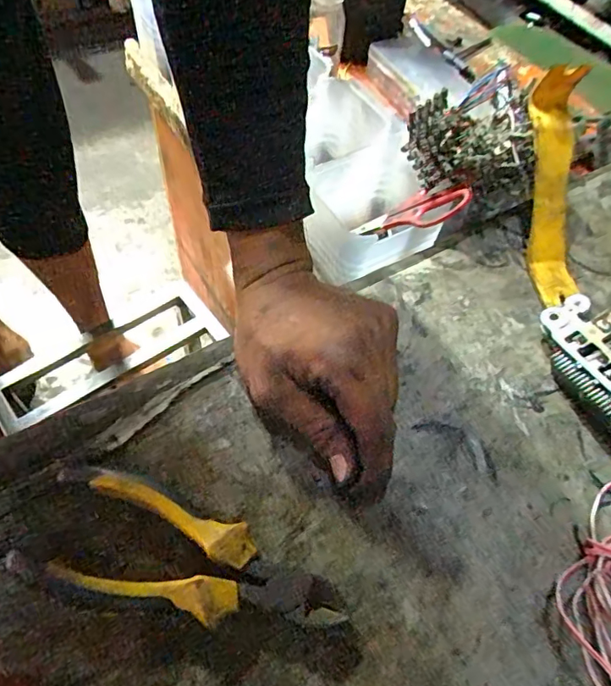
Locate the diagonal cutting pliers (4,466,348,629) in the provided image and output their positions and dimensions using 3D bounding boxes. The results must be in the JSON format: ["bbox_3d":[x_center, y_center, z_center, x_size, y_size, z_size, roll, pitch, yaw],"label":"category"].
[{"bbox_3d":[-0.060,0.103,0.255,0.151,0.019,0.056,16,57,6],"label":"diagonal cutting pliers"}]

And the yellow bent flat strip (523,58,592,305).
[{"bbox_3d":[0.181,-0.116,0.382,0.036,0.026,0.175,4,85,-2],"label":"yellow bent flat strip"}]

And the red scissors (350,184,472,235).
[{"bbox_3d":[0.074,-0.097,0.402,0.112,0.013,0.043,-4,40,50],"label":"red scissors"}]

